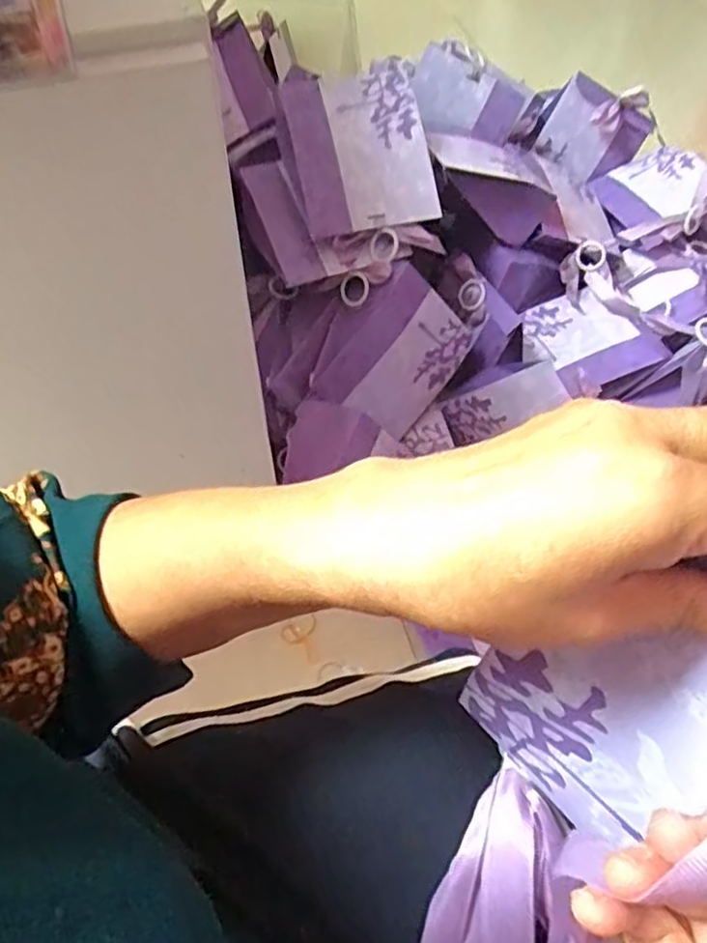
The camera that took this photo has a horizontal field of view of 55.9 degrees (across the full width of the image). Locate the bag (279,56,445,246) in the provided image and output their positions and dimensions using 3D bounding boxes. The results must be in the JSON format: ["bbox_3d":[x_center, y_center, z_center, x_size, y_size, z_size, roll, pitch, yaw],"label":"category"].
[{"bbox_3d":[0.006,-0.306,0.640,0.129,0.145,0.039,-12,15,2],"label":"bag"}]

